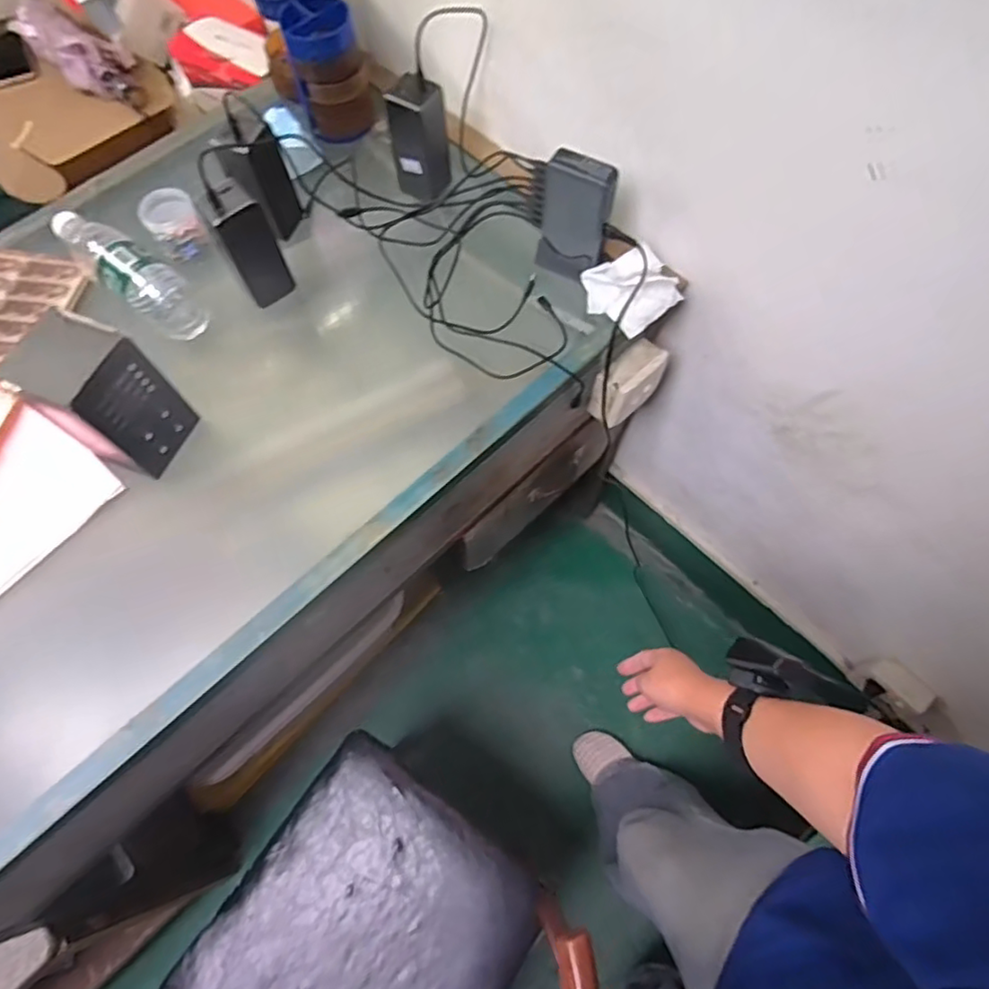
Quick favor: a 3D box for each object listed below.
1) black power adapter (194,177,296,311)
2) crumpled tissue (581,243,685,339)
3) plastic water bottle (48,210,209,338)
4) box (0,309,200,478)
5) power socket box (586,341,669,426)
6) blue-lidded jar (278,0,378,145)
[{"bbox_3d":[-0.267,-0.272,0.679,0.055,0.127,0.048,-28,69,-10],"label":"black power adapter"},{"bbox_3d":[0.161,-0.236,0.711,0.088,0.045,0.091,-28,69,-10],"label":"crumpled tissue"},{"bbox_3d":[-0.427,-0.260,0.718,0.229,0.055,0.059,35,72,15],"label":"plastic water bottle"},{"bbox_3d":[-0.372,-0.092,0.596,0.084,0.139,0.092,24,69,11],"label":"box"},{"bbox_3d":[0.175,-0.142,0.791,0.087,0.091,0.049,-36,70,-13],"label":"power socket box"},{"bbox_3d":[-0.206,-0.530,0.792,0.086,0.143,0.096,-14,67,-4],"label":"blue-lidded jar"}]

